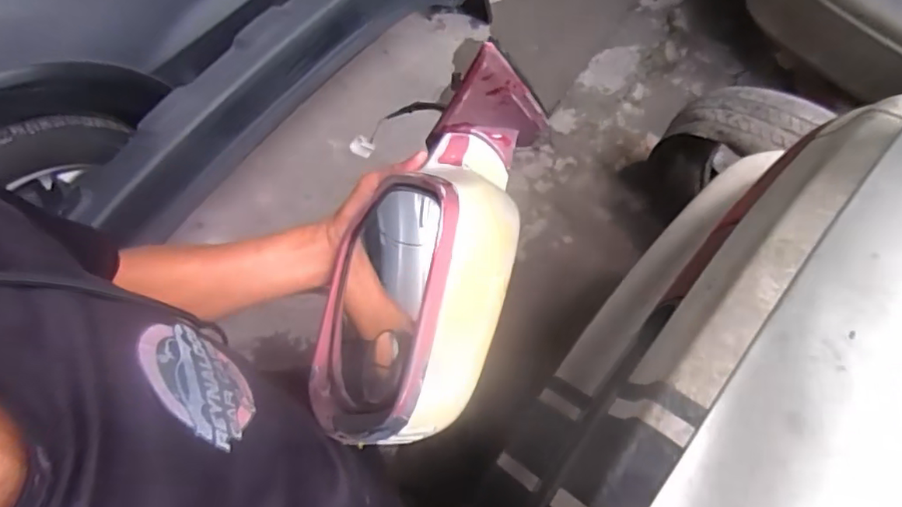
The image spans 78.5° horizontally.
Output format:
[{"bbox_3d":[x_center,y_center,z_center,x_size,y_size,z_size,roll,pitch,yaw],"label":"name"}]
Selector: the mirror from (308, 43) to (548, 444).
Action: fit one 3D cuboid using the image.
[{"bbox_3d":[-0.025,-0.016,0.481,0.155,0.192,0.342,15,71,6],"label":"mirror"}]

